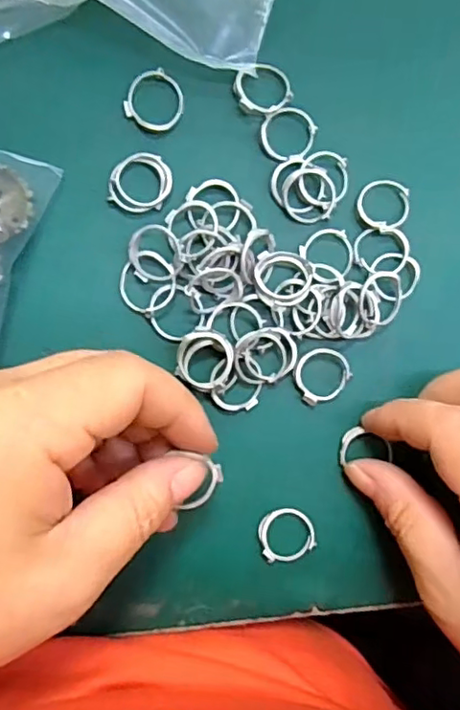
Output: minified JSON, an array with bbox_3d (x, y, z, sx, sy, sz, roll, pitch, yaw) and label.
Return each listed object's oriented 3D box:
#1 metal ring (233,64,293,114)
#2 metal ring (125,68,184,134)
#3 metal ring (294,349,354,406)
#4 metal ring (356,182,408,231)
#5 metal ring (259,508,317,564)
[{"bbox_3d":[0.013,-0.104,0.231,0.022,0.005,0.018,-18,92,-8],"label":"metal ring"},{"bbox_3d":[-0.028,-0.097,0.225,0.021,0.004,0.022,0,90,-6],"label":"metal ring"},{"bbox_3d":[0.037,0.008,0.235,0.022,0.005,0.022,0,90,-6],"label":"metal ring"},{"bbox_3d":[0.062,-0.061,0.237,0.023,0.004,0.020,-42,95,-4],"label":"metal ring"},{"bbox_3d":[0.023,0.071,0.233,0.022,0.004,0.021,0,90,-6],"label":"metal ring"}]

